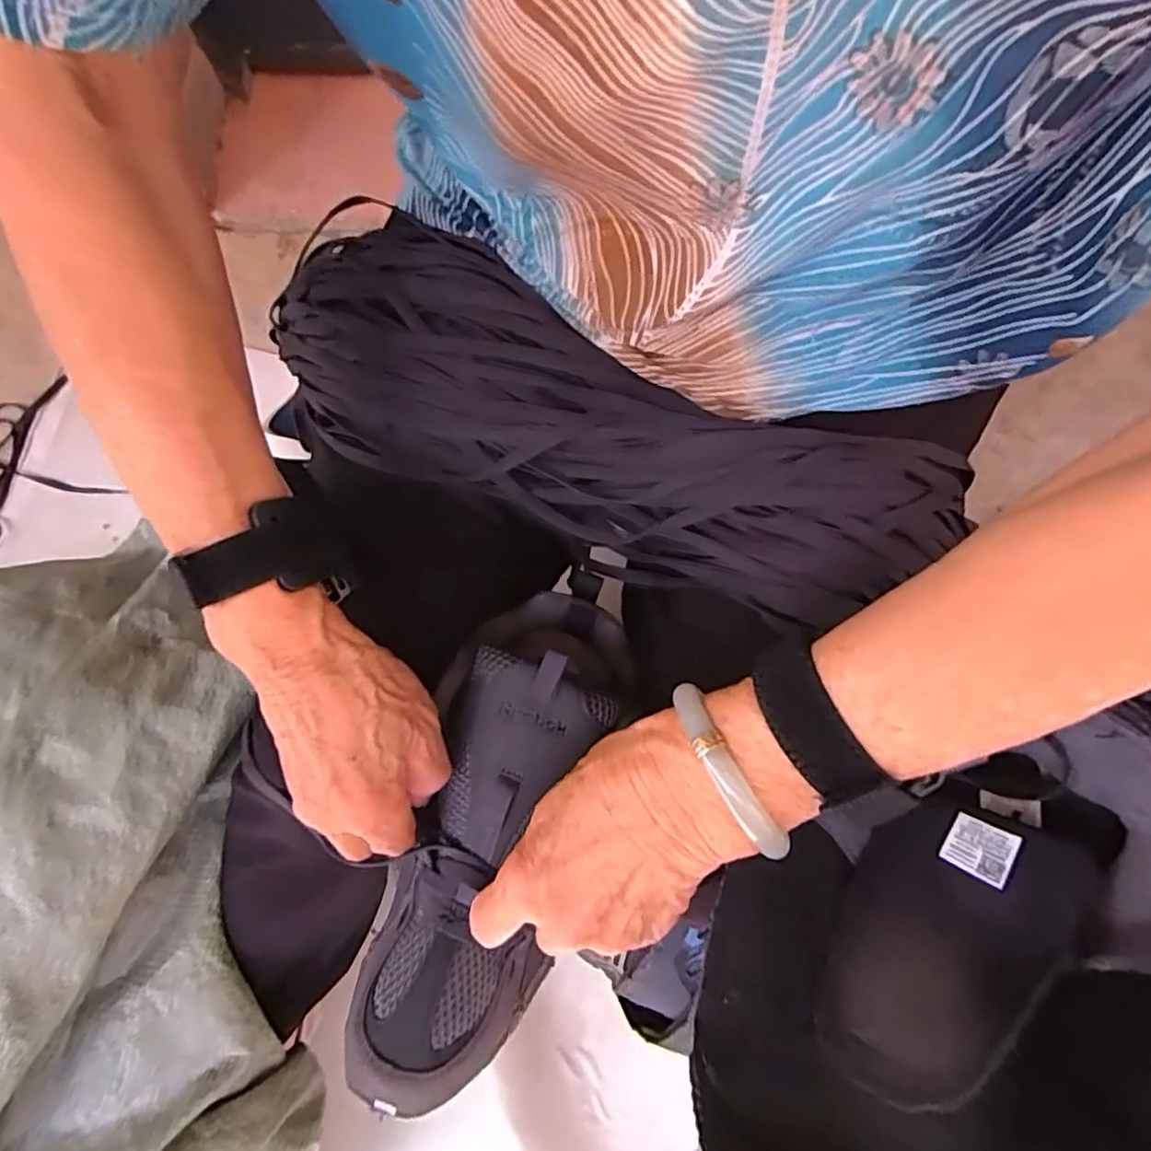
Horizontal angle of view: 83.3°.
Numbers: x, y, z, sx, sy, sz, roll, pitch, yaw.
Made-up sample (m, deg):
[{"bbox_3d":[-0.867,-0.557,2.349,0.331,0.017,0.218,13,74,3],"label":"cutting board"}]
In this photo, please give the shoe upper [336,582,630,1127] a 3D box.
[{"bbox_3d":[-0.040,0.121,0.322,0.089,0.071,0.240,19,75,2],"label":"shoe upper"}]

